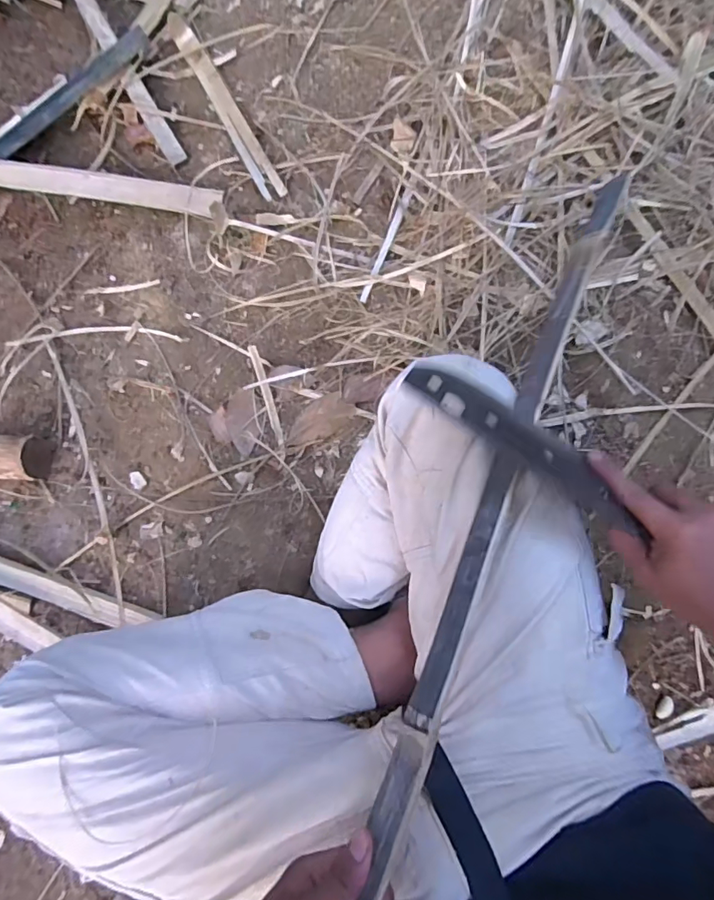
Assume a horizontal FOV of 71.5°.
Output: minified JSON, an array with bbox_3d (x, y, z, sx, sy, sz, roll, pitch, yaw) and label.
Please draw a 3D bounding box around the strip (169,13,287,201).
[{"bbox_3d":[-0.193,-0.501,0.724,0.033,0.014,0.328,-29,83,4],"label":"strip"}]

